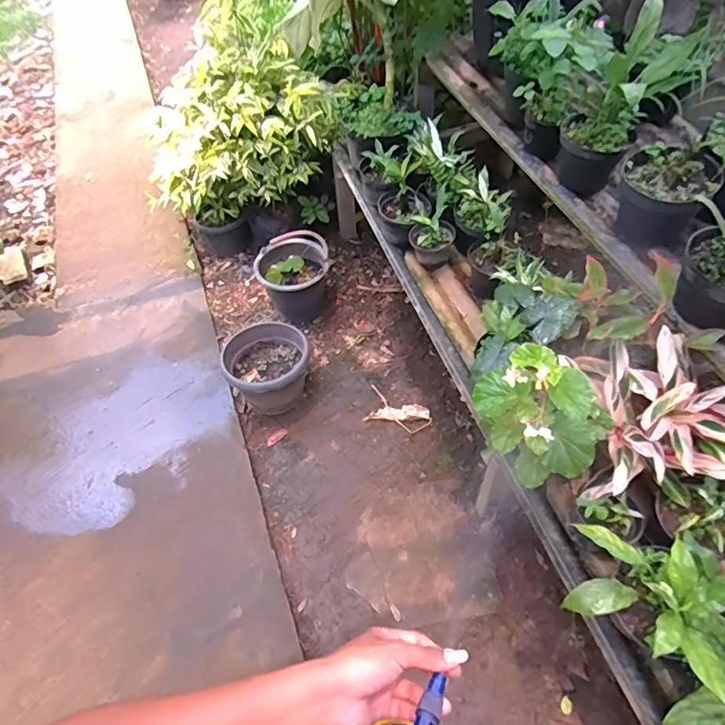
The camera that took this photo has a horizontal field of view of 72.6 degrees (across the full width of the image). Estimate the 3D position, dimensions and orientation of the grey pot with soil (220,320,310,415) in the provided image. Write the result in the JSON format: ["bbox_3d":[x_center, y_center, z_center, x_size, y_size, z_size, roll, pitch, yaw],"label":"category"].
[{"bbox_3d":[-0.334,0.014,1.749,0.287,0.179,0.302,-2,53,3],"label":"grey pot with soil"}]

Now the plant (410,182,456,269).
[{"bbox_3d":[0.211,-0.404,1.518,0.142,0.176,0.144,3,54,6],"label":"plant"}]

